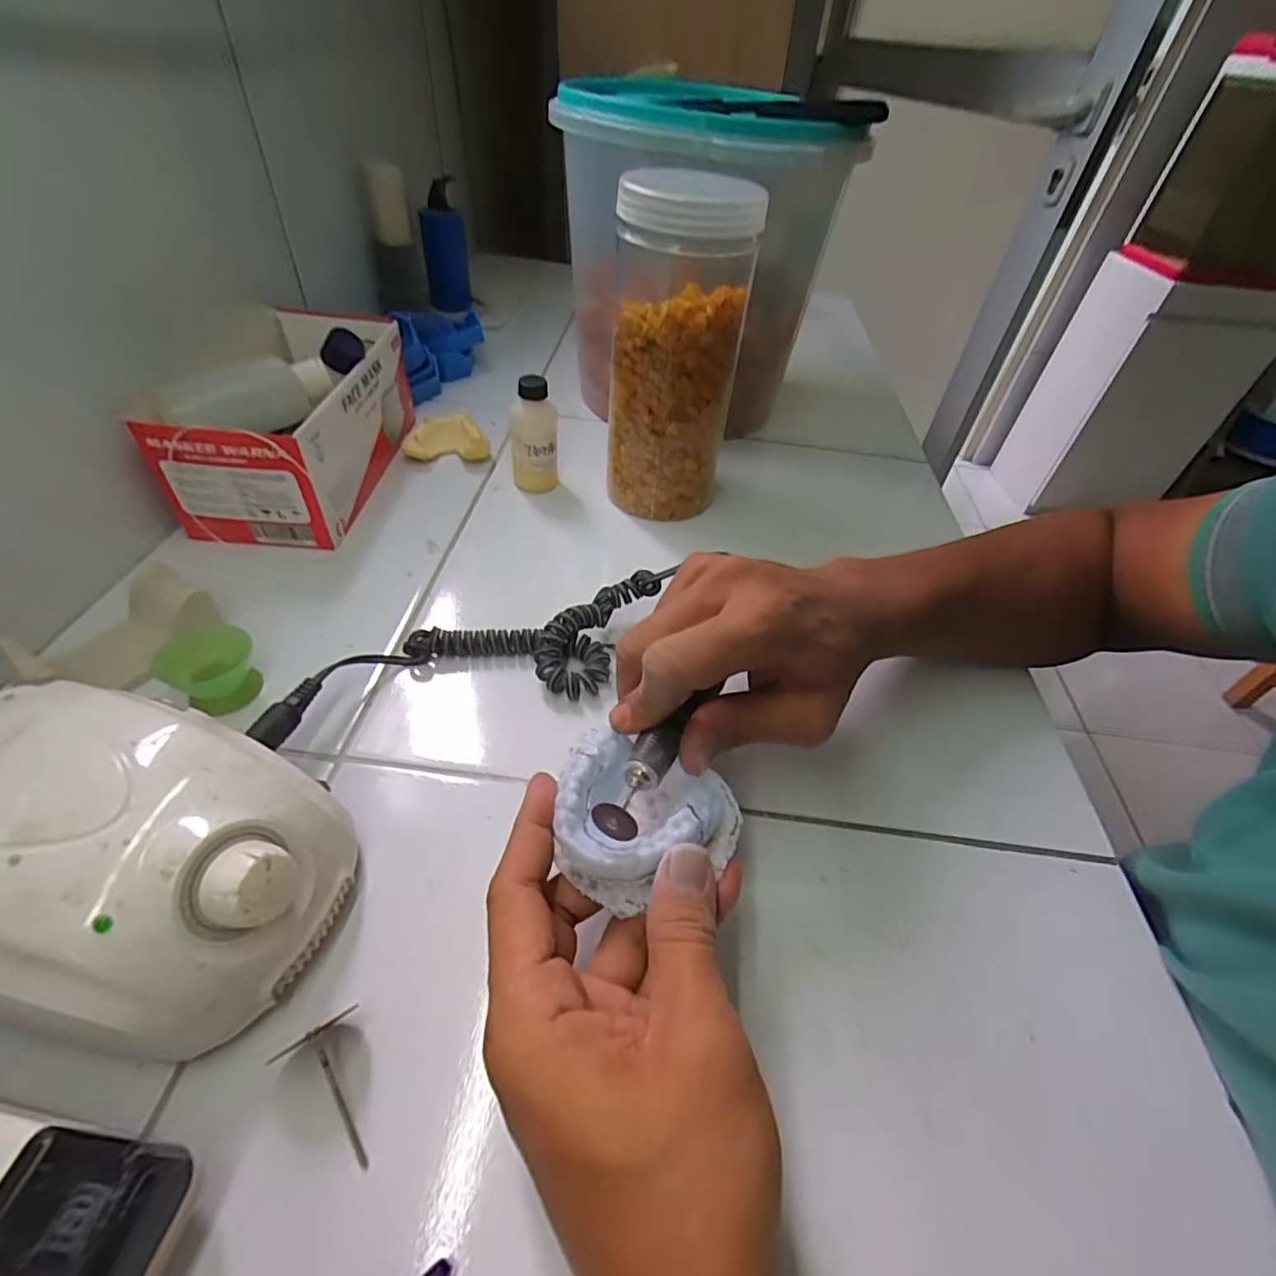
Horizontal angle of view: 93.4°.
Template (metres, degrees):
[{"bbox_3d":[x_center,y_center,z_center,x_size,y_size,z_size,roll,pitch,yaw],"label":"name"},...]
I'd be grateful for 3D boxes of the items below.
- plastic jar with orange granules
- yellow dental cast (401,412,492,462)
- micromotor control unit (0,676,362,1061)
[{"bbox_3d":[0.026,-0.202,0.436,0.088,0.212,0.097,6,46,-1],"label":"plastic jar with orange granules"},{"bbox_3d":[-0.164,-0.172,0.519,0.067,0.029,0.041,-3,47,-9],"label":"yellow dental cast"},{"bbox_3d":[-0.189,0.083,0.230,0.137,0.083,0.102,13,46,6],"label":"micromotor control unit"}]

